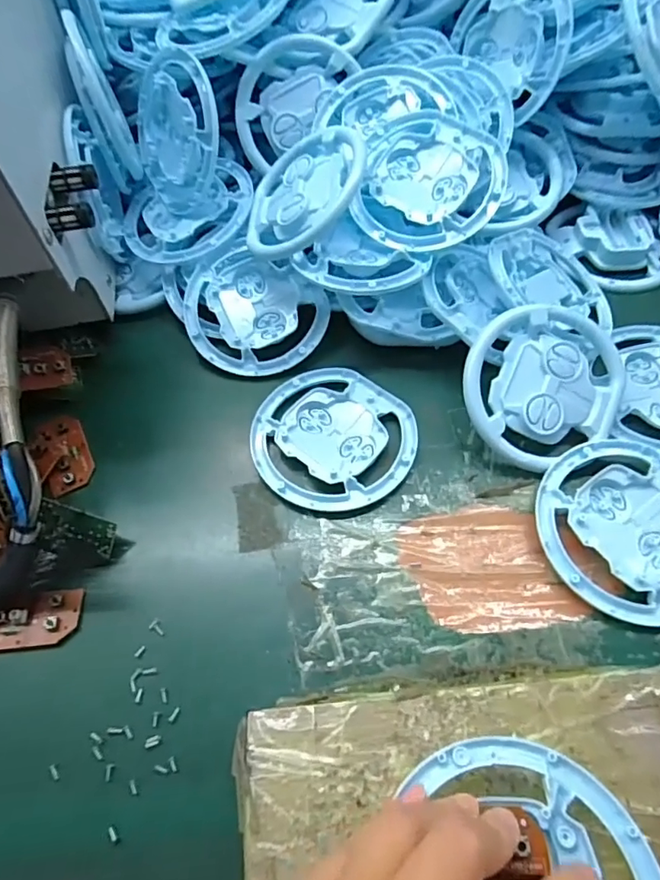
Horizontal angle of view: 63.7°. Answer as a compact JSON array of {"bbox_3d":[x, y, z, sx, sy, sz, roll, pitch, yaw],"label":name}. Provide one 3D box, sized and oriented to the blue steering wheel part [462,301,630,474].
[{"bbox_3d":[0.132,-0.036,0.330,0.100,0.011,0.092,-27,84,-6],"label":"blue steering wheel part"}]

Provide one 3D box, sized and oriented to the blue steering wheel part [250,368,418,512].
[{"bbox_3d":[0.002,-0.003,0.342,0.104,0.010,0.098,-1,59,1],"label":"blue steering wheel part"}]

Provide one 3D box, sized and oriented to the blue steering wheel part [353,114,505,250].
[{"bbox_3d":[0.066,-0.178,0.362,0.100,0.012,0.105,-2,78,8],"label":"blue steering wheel part"}]

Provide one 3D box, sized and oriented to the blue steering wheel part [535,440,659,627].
[{"bbox_3d":[0.171,0.050,0.301,0.099,0.014,0.105,-35,64,-17],"label":"blue steering wheel part"}]

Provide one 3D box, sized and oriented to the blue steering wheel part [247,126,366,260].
[{"bbox_3d":[-0.018,-0.172,0.366,0.095,0.010,0.092,-12,64,32],"label":"blue steering wheel part"}]

